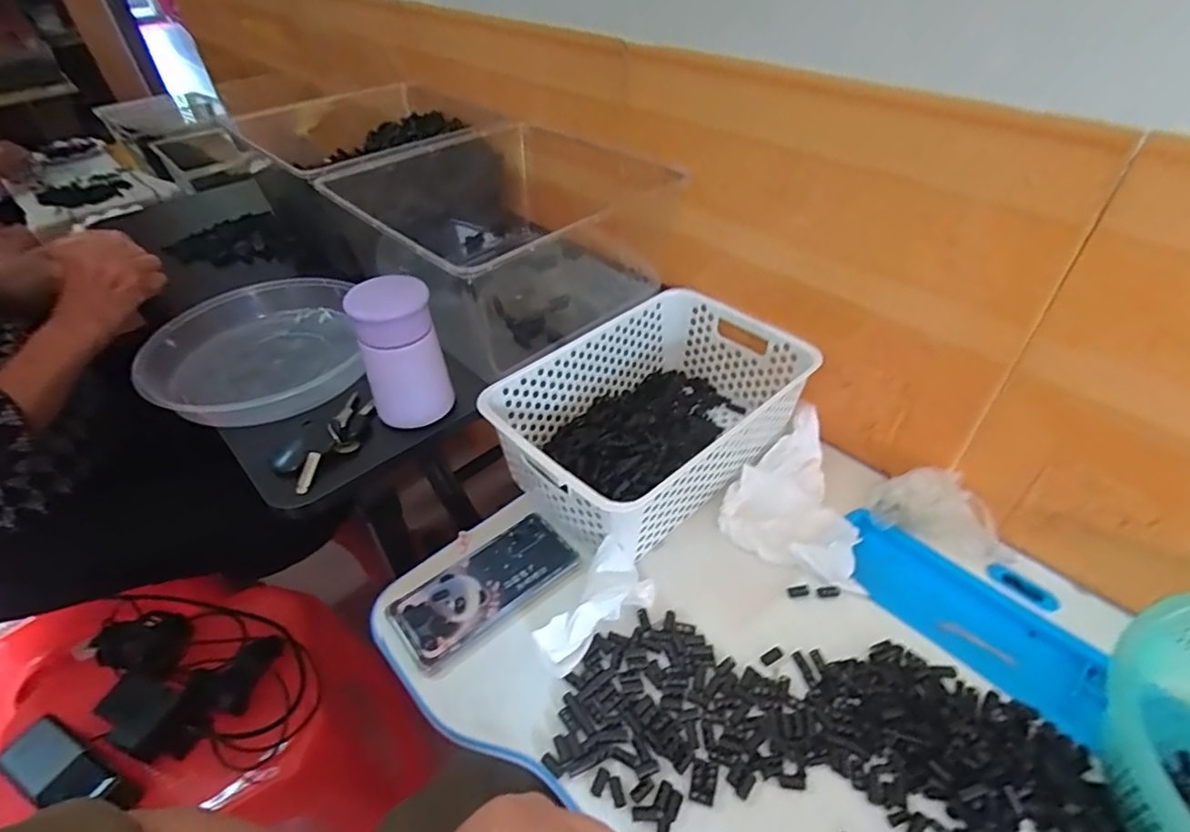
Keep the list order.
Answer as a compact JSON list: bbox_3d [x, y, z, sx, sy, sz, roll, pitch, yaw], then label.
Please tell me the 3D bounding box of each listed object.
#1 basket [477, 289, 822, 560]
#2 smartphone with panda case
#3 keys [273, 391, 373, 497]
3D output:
[{"bbox_3d":[0.060,-0.004,0.604,0.297,0.099,0.200,-32,50,-28],"label":"basket"},{"bbox_3d":[-0.096,0.150,0.522,0.159,0.007,0.072,-30,49,-25],"label":"smartphone with panda case"},{"bbox_3d":[-0.243,0.015,0.526,0.060,0.022,0.104,20,47,23],"label":"keys"}]

